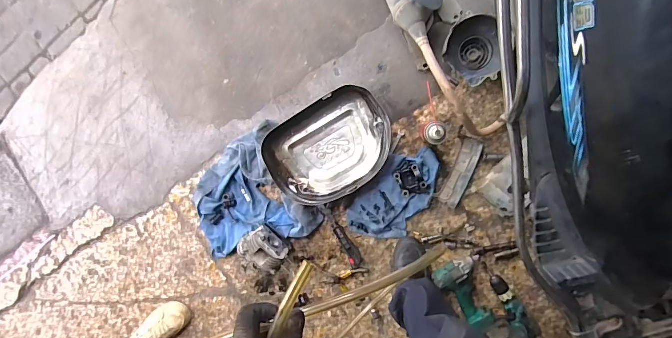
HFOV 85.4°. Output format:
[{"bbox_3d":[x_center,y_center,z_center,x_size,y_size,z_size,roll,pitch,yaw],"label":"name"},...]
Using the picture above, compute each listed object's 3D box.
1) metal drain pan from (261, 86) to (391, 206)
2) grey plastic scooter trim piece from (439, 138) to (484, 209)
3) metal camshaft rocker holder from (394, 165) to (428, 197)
[{"bbox_3d":[-0.018,-0.060,1.066,0.367,0.063,0.276,-29,93,9],"label":"metal drain pan"},{"bbox_3d":[0.364,0.012,1.051,0.056,0.028,0.199,23,99,4],"label":"grey plastic scooter trim piece"},{"bbox_3d":[0.213,0.035,1.037,0.073,0.043,0.084,-27,93,9],"label":"metal camshaft rocker holder"}]

